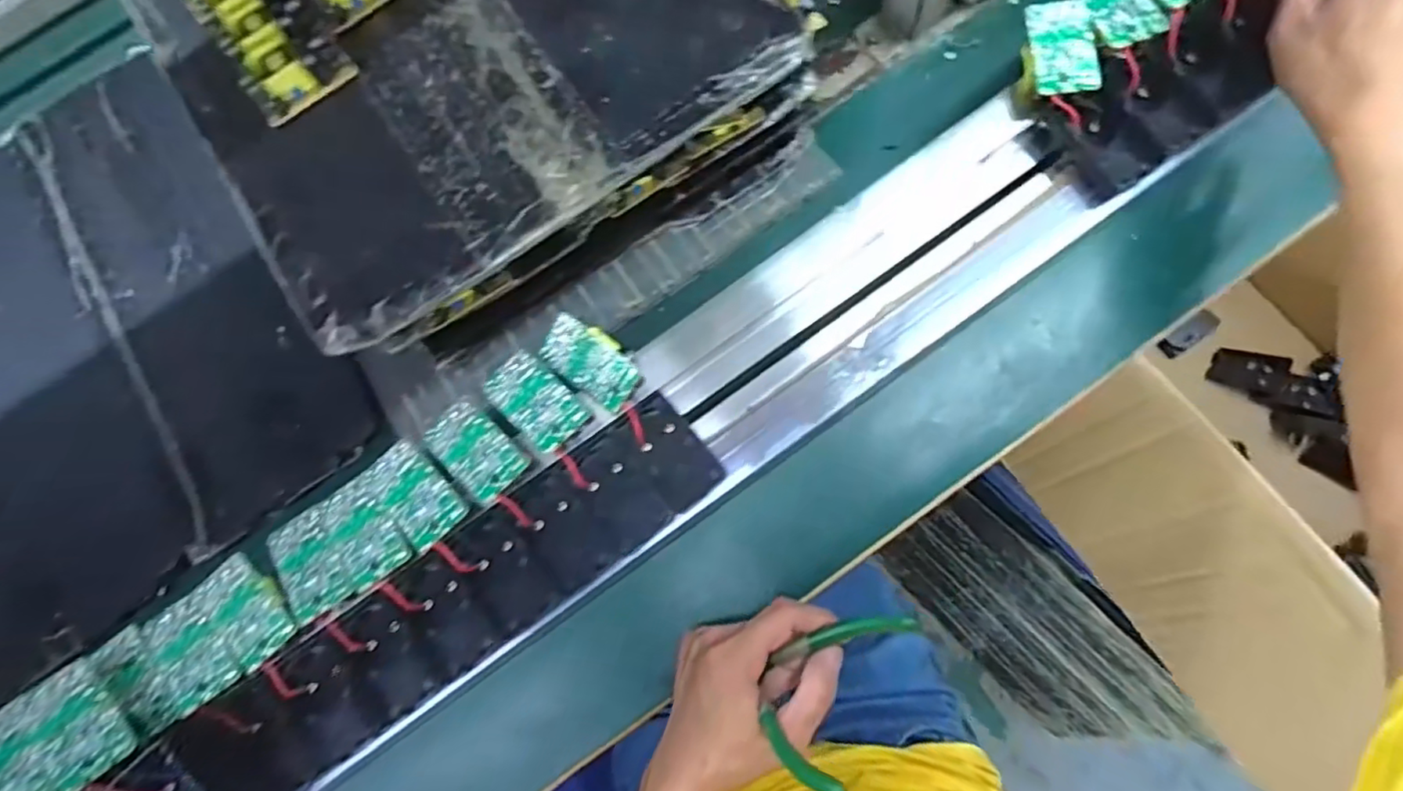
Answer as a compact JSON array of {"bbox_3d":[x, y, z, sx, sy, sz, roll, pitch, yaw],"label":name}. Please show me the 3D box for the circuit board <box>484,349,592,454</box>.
[{"bbox_3d":[-0.103,0.004,0.387,0.062,0.005,0.038,40,80,10],"label":"circuit board"}]

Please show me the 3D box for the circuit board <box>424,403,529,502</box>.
[{"bbox_3d":[-0.139,0.033,0.383,0.060,0.008,0.037,42,82,10],"label":"circuit board"}]

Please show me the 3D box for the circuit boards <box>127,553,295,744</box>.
[{"bbox_3d":[-0.298,0.149,0.374,0.097,0.007,0.060,-42,76,-5],"label":"circuit boards"}]

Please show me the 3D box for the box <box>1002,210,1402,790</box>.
[{"bbox_3d":[0.616,0.102,0.585,0.464,0.346,0.425,-30,75,-1],"label":"box"}]

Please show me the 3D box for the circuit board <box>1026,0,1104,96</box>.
[{"bbox_3d":[0.237,-0.228,0.409,0.040,0.004,0.064,-5,83,6],"label":"circuit board"}]

